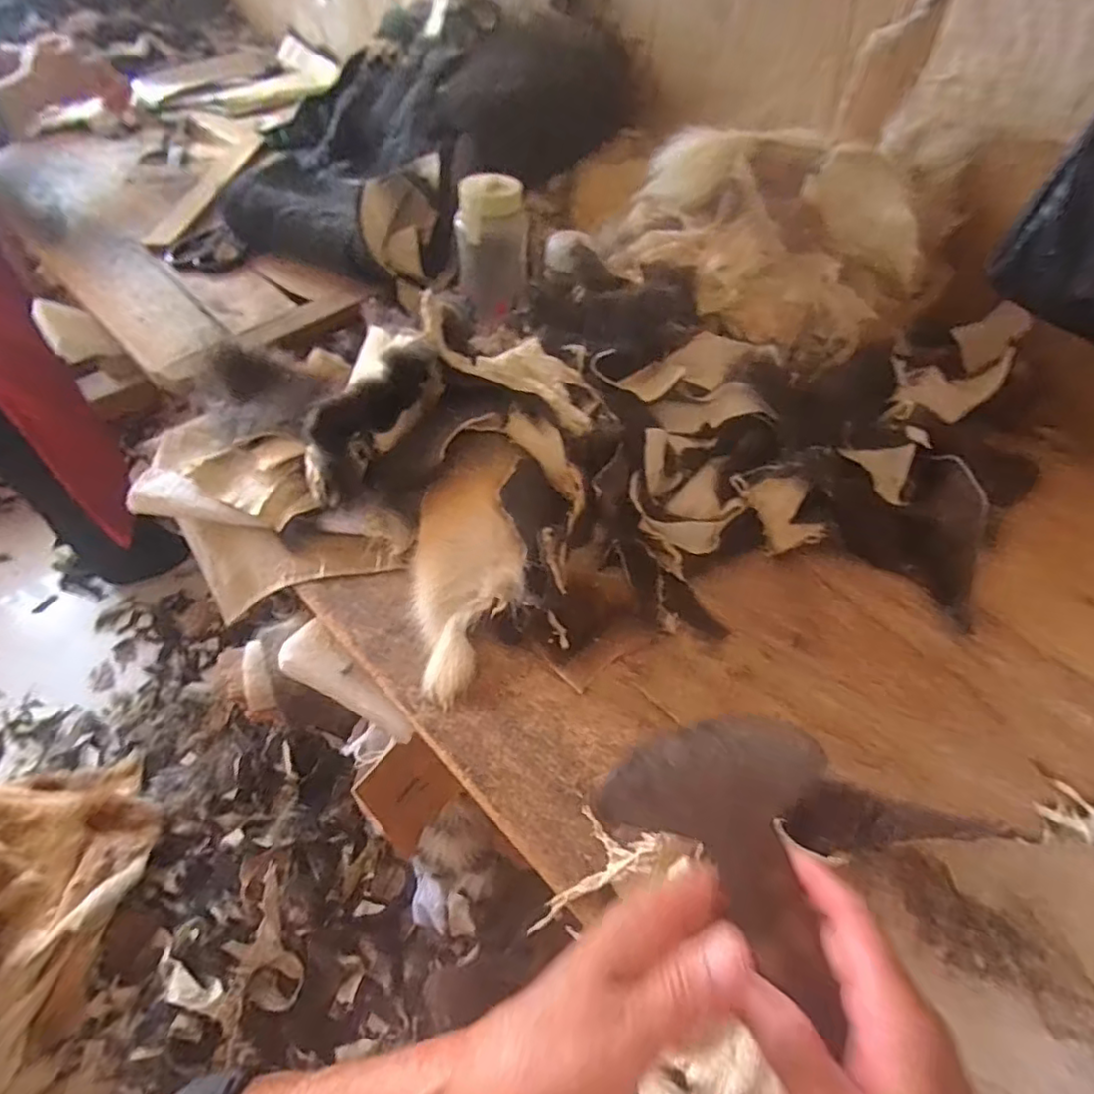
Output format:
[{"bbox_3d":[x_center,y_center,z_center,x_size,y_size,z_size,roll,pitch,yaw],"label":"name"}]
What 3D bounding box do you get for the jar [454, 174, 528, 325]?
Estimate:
[{"bbox_3d":[-0.061,-0.335,0.697,0.081,0.138,0.070,-4,52,-3],"label":"jar"}]

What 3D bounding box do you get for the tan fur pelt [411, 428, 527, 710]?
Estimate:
[{"bbox_3d":[-0.066,0.007,0.505,0.098,0.021,0.221,-11,72,16],"label":"tan fur pelt"}]

